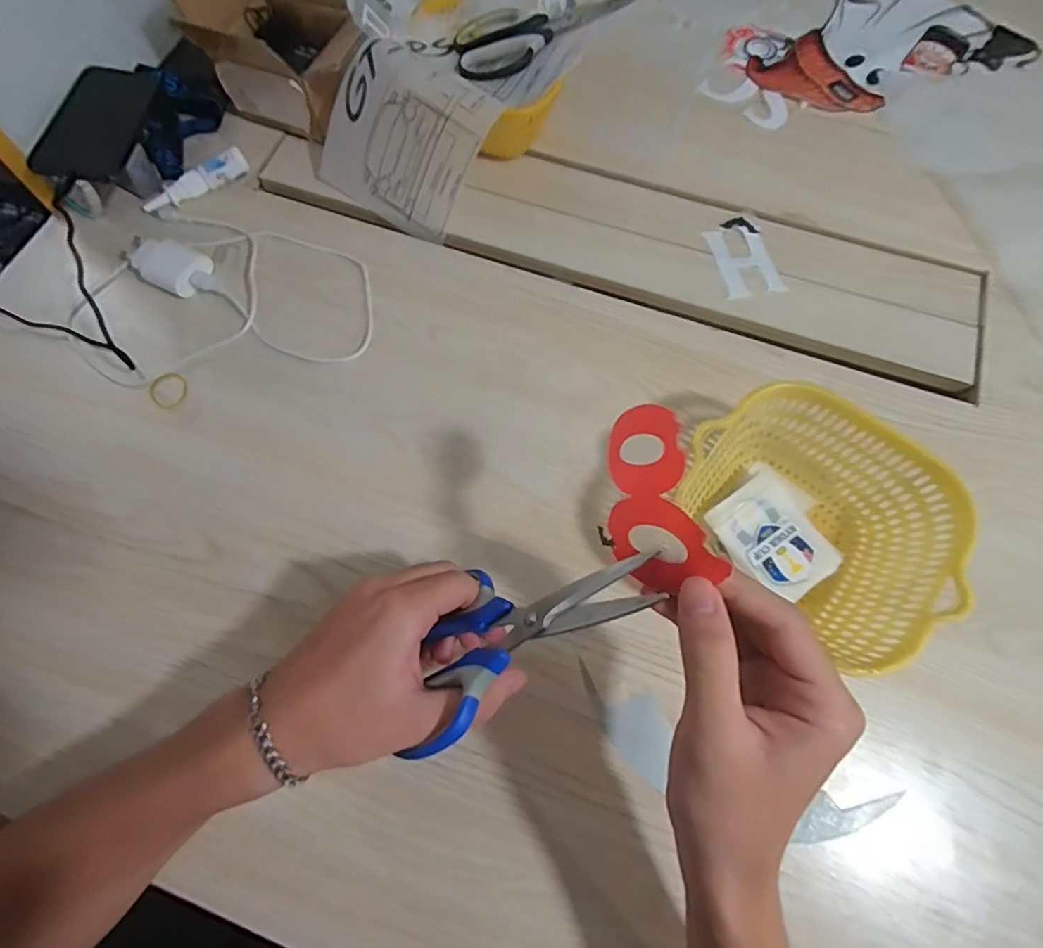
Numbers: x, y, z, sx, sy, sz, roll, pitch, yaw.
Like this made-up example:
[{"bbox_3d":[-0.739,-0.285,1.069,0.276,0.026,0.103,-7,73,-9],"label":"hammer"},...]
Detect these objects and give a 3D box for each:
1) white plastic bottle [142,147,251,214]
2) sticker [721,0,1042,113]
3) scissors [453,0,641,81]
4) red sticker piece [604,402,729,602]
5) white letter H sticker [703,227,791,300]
[{"bbox_3d":[-0.305,-0.275,0.507,0.101,0.026,0.017,-33,73,-11],"label":"white plastic bottle"},{"bbox_3d":[0.398,-0.496,0.624,0.314,0.006,0.196,-23,68,-10],"label":"sticker"},{"bbox_3d":[0.024,-0.426,0.515,0.175,0.015,0.084,-11,69,11],"label":"scissors"},{"bbox_3d":[0.066,0.009,0.270,0.013,0.073,0.093,3,77,-17],"label":"red sticker piece"},{"bbox_3d":[0.207,-0.199,0.508,0.051,0.004,0.077,-10,70,-3],"label":"white letter H sticker"}]

